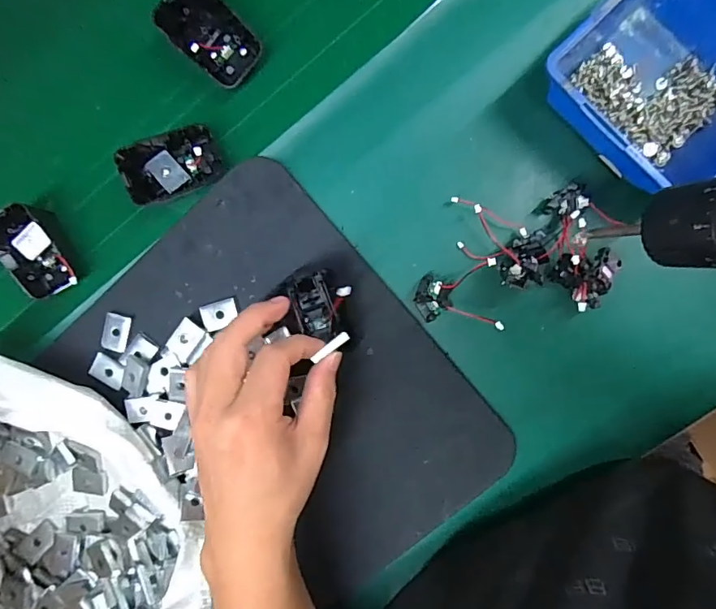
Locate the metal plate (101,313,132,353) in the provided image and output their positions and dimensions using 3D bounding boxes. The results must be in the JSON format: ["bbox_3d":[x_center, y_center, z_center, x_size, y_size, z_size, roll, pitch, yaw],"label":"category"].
[{"bbox_3d":[-0.188,0.022,0.367,0.019,0.005,0.028,15,96,4],"label":"metal plate"}]

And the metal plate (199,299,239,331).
[{"bbox_3d":[-0.104,0.008,0.355,0.027,0.004,0.020,-17,82,-2],"label":"metal plate"}]

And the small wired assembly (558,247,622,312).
[{"bbox_3d":[0.159,-0.017,0.325,0.036,0.026,0.038,-11,94,7],"label":"small wired assembly"}]

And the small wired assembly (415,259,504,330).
[{"bbox_3d":[0.072,-0.003,0.338,0.059,0.019,0.050,-7,94,6],"label":"small wired assembly"}]

